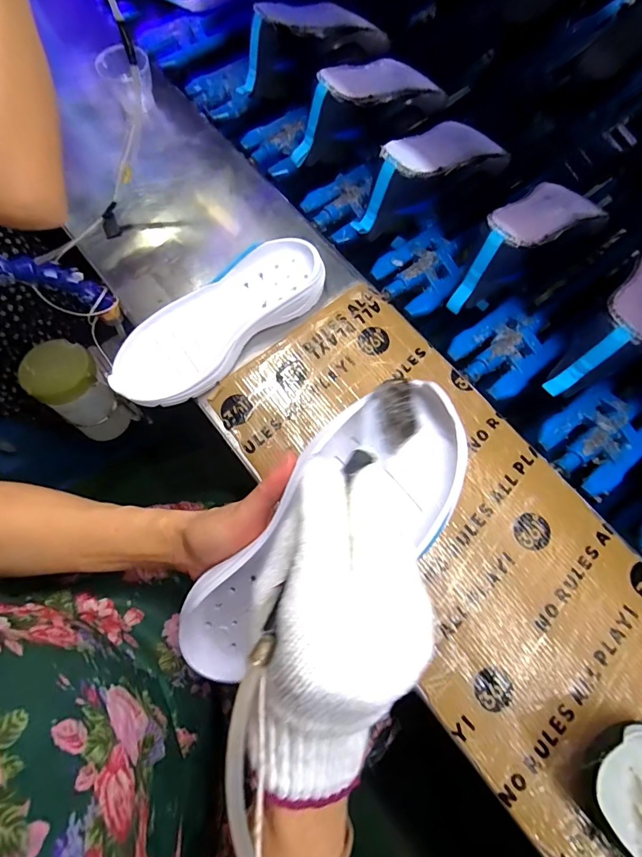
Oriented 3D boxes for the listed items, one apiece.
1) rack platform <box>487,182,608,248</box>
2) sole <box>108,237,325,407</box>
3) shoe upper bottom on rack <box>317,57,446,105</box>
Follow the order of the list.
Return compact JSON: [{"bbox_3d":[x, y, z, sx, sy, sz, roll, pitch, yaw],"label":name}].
[{"bbox_3d":[0.250,-0.241,0.466,0.183,0.006,0.068,-32,74,-28],"label":"rack platform"},{"bbox_3d":[-0.104,-0.112,0.444,0.241,0.037,0.093,-35,75,-9],"label":"sole"},{"bbox_3d":[0.074,-0.441,0.530,0.187,0.015,0.079,-34,74,-28],"label":"shoe upper bottom on rack"}]

